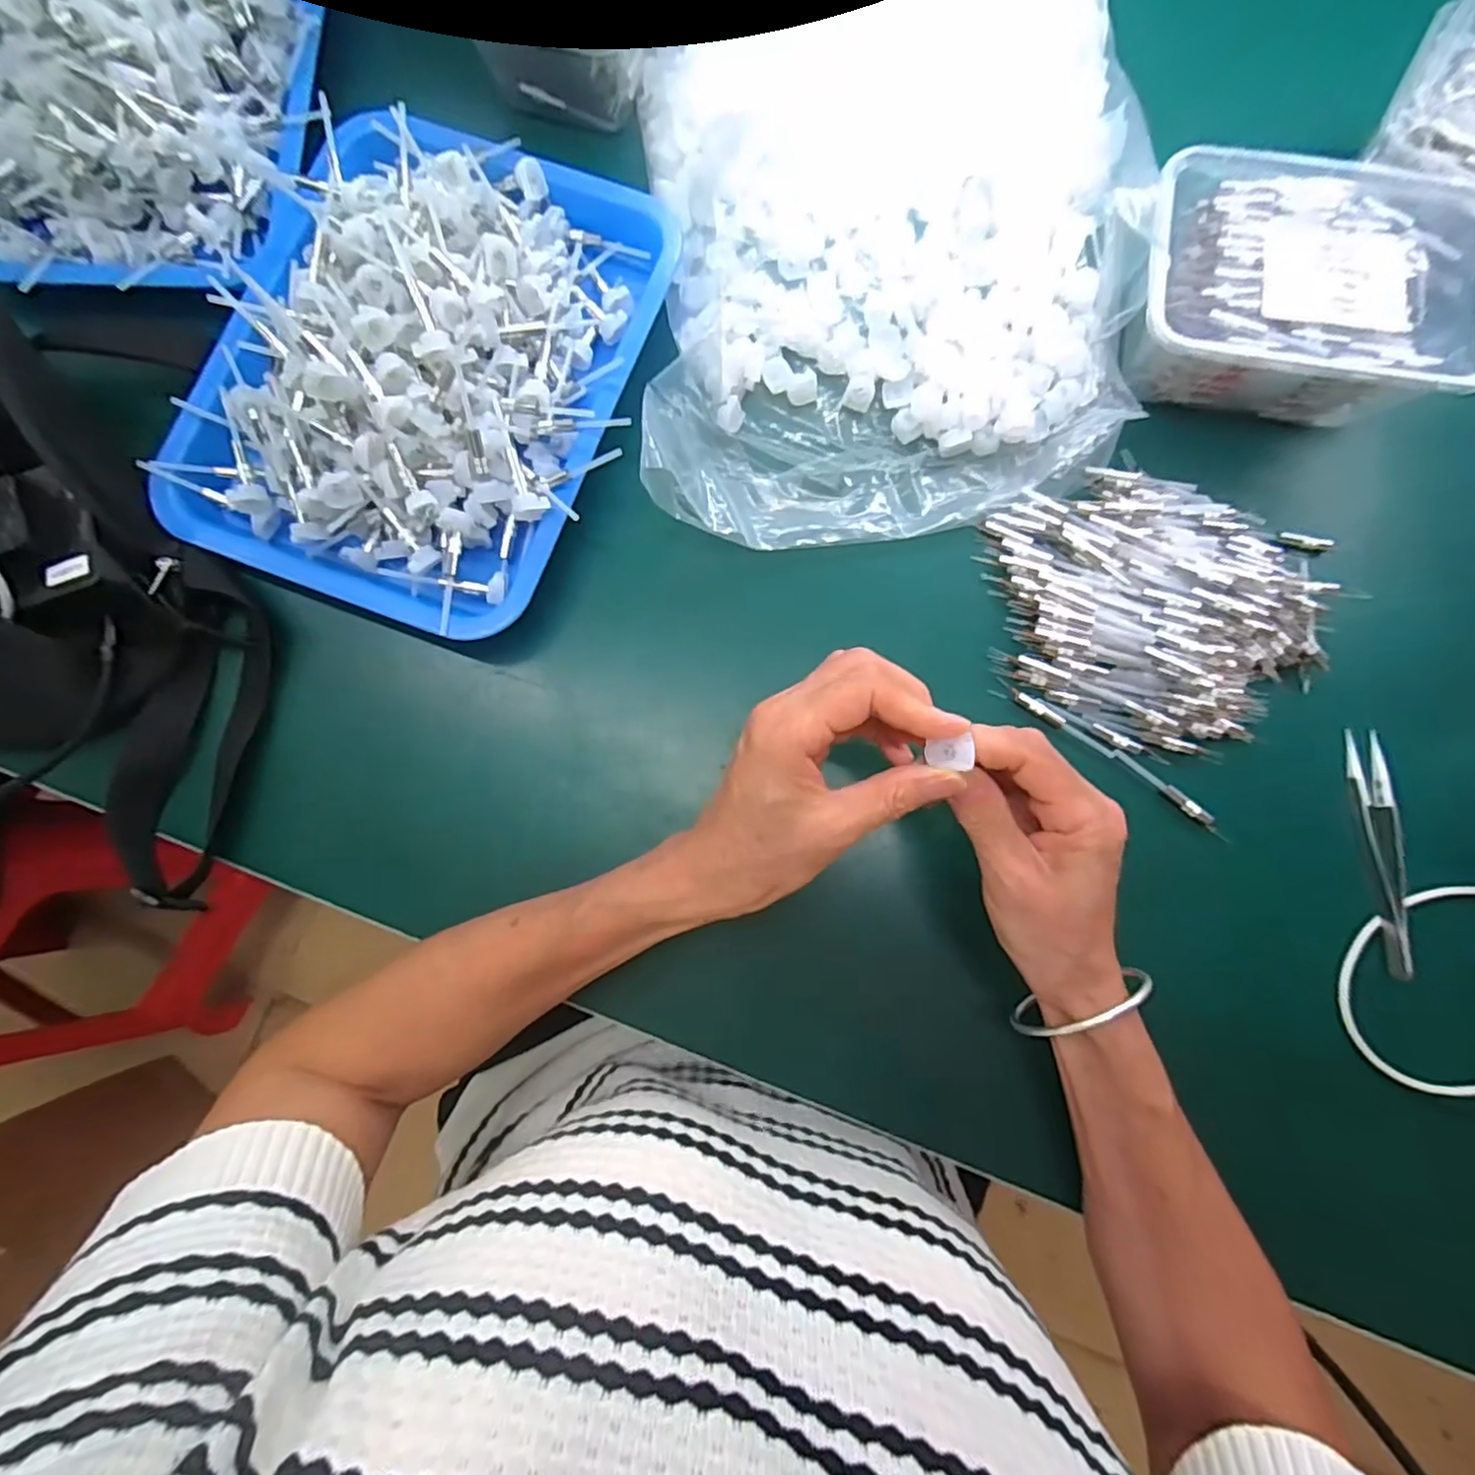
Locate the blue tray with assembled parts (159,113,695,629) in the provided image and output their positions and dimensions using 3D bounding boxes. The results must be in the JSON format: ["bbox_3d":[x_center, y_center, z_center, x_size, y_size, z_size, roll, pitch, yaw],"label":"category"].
[{"bbox_3d":[-0.173,-0.213,0.355,0.220,0.060,0.286,21,84,3],"label":"blue tray with assembled parts"}]

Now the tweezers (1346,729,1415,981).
[{"bbox_3d":[0.335,0.059,0.338,0.018,0.016,0.123,0,83,1],"label":"tweezers"}]

